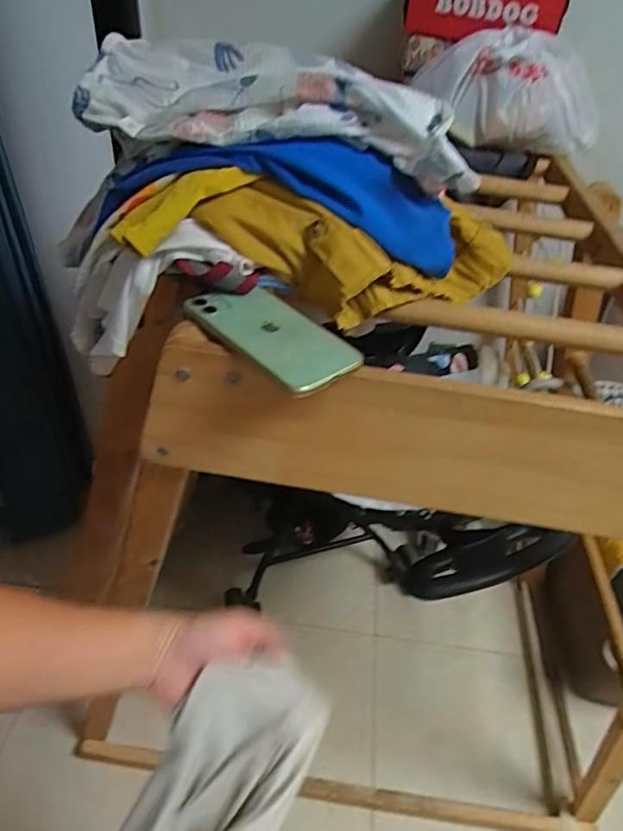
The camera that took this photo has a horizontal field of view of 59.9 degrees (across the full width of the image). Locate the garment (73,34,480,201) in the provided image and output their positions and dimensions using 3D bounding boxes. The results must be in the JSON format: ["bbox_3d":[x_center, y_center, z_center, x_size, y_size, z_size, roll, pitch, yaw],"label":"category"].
[{"bbox_3d":[-0.032,-0.290,0.511,0.367,0.080,0.107,12,42,5],"label":"garment"}]

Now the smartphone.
[{"bbox_3d":[-0.033,-0.067,0.441,0.145,0.014,0.070,37,60,25],"label":"smartphone"}]

